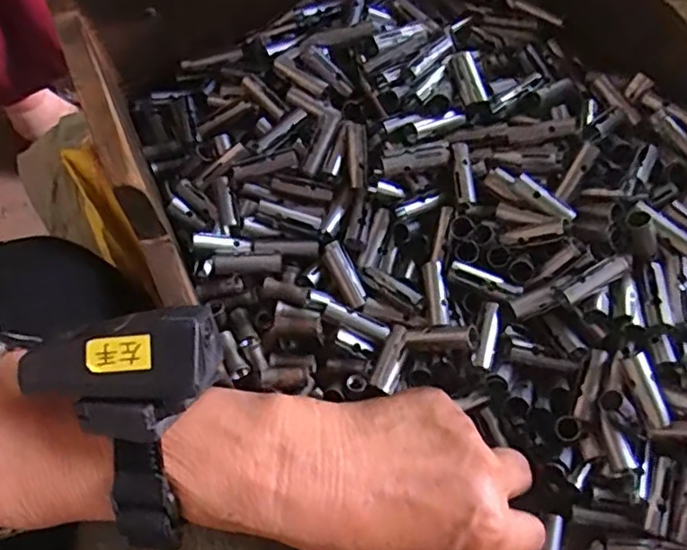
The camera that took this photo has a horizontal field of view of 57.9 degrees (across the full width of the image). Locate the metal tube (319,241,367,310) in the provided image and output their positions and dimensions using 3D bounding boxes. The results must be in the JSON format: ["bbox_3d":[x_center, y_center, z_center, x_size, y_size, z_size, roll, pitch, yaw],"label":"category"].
[{"bbox_3d":[0.000,0.000,0.348,0.014,0.013,0.040,-22,65,-12],"label":"metal tube"}]

